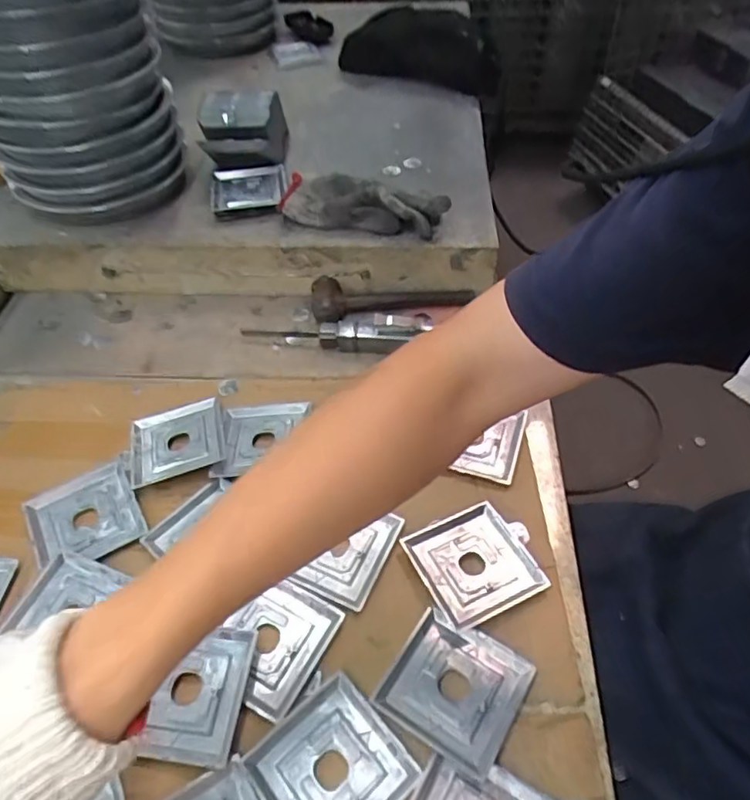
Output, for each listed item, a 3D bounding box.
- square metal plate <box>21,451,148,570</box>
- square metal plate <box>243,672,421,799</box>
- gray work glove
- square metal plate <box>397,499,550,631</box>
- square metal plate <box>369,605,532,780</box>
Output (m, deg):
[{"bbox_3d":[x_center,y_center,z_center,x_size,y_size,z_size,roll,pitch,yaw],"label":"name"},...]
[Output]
[{"bbox_3d":[-0.261,0.103,0.532,0.095,0.009,0.096,-21,53,-14],"label":"square metal plate"},{"bbox_3d":[-0.030,0.248,0.400,0.089,0.009,0.088,-36,58,-24],"label":"square metal plate"},{"bbox_3d":[-0.013,-0.219,0.671,0.183,0.042,0.056,13,52,13],"label":"gray work glove"},{"bbox_3d":[0.084,0.130,0.489,0.099,0.013,0.088,-21,53,-14],"label":"square metal plate"},{"bbox_3d":[0.058,0.206,0.428,0.089,0.007,0.085,26,57,22],"label":"square metal plate"}]

